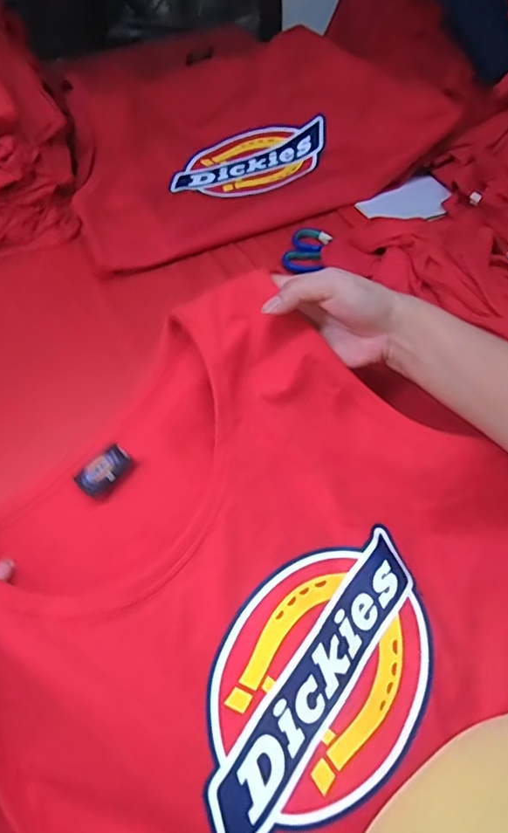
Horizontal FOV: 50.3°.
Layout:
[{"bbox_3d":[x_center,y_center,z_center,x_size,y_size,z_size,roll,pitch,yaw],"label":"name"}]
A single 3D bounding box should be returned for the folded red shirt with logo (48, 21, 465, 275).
[{"bbox_3d":[-0.037,-0.388,0.714,0.445,0.089,0.356,-23,68,-10],"label":"folded red shirt with logo"}]

